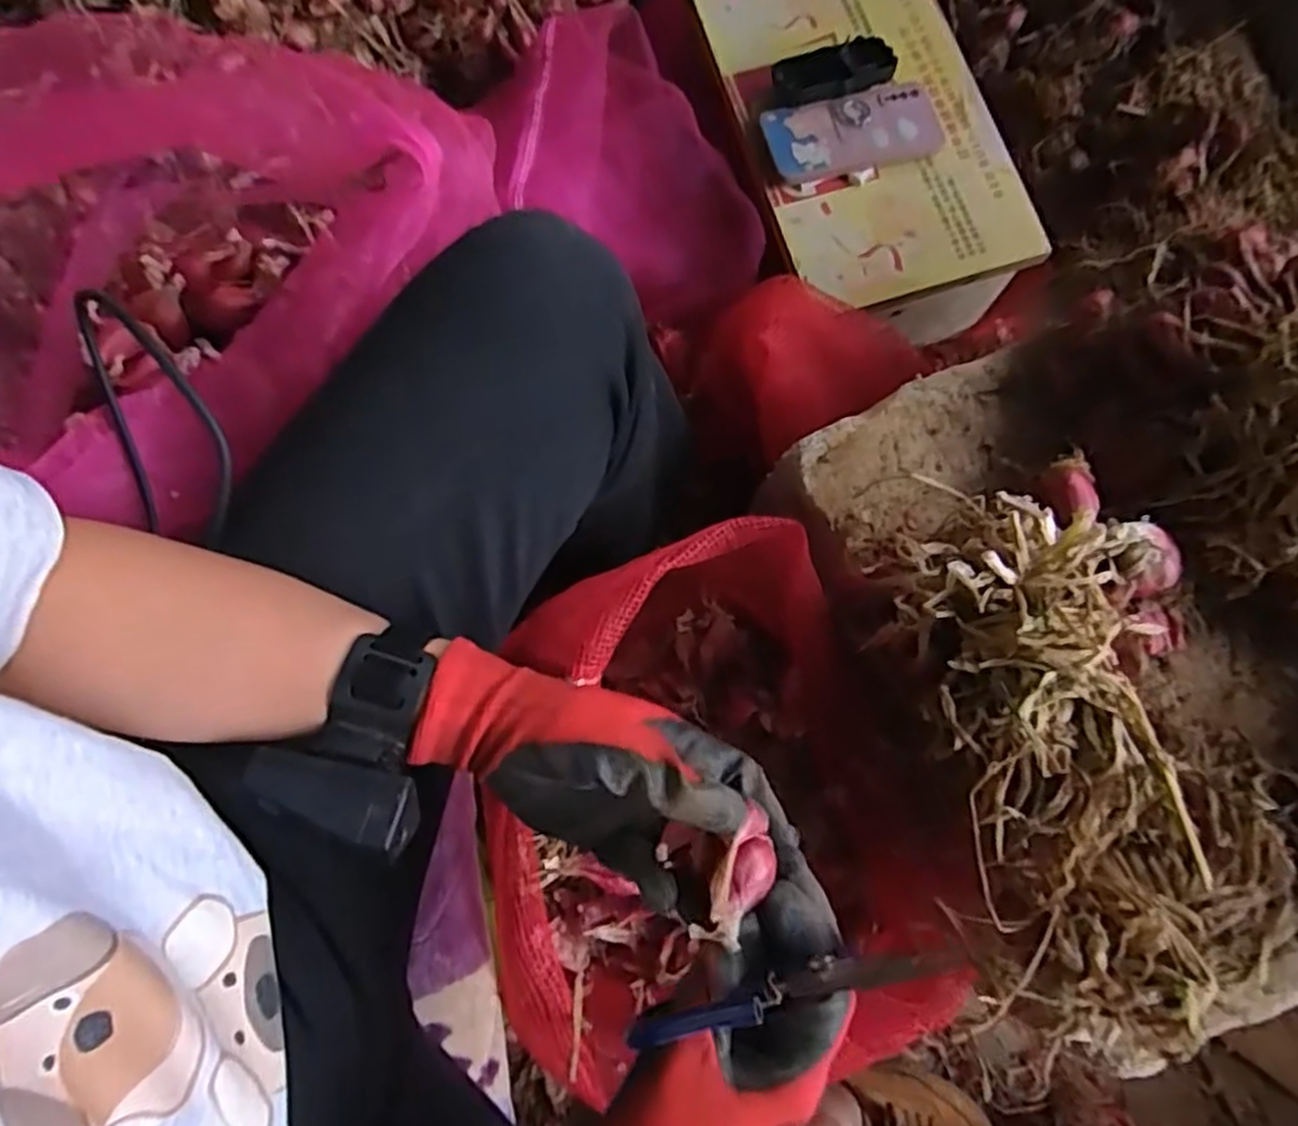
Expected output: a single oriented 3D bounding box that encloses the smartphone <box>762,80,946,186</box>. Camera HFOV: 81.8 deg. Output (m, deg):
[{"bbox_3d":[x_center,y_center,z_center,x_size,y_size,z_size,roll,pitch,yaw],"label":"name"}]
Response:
[{"bbox_3d":[0.192,-0.402,0.700,0.165,0.011,0.074,-14,89,-8],"label":"smartphone"}]

